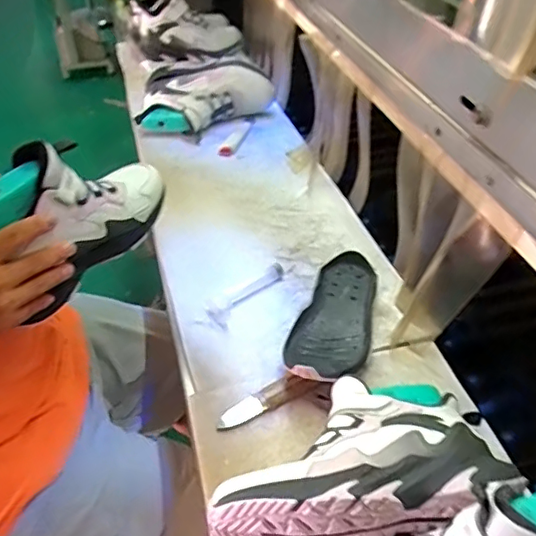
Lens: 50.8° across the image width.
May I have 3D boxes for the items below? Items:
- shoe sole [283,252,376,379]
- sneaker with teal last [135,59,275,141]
[{"bbox_3d":[0.082,0.050,0.665,0.083,0.023,0.216,14,42,10],"label":"shoe sole"},{"bbox_3d":[-0.131,-0.331,1.105,0.245,0.108,0.153,-31,49,-31],"label":"sneaker with teal last"}]

